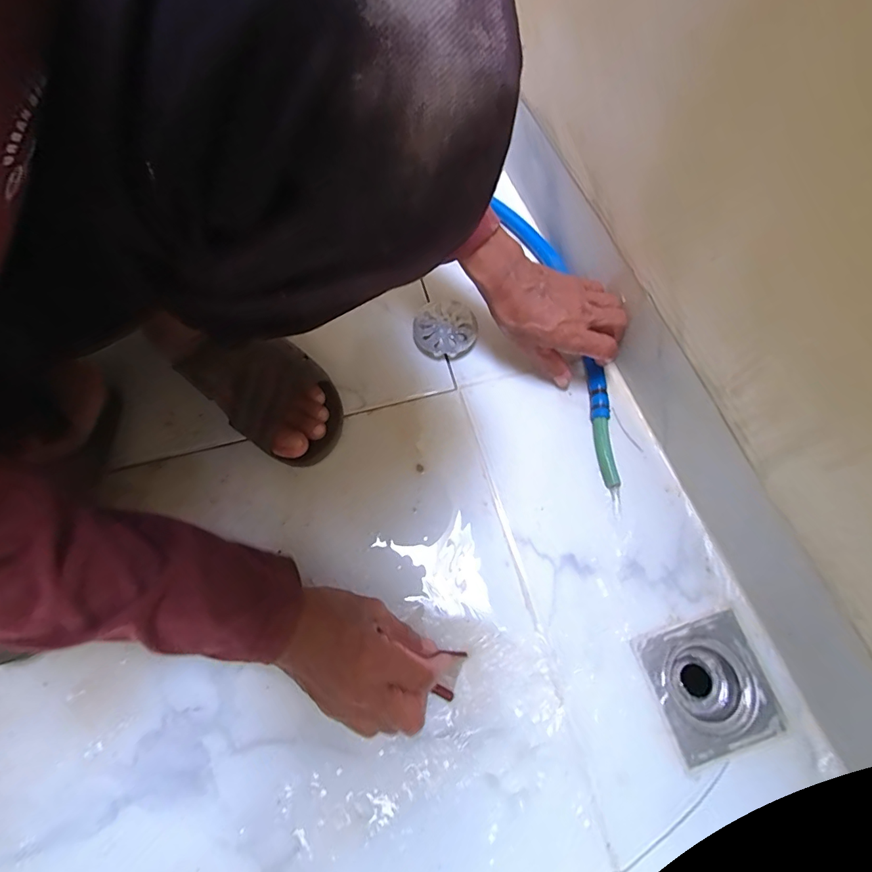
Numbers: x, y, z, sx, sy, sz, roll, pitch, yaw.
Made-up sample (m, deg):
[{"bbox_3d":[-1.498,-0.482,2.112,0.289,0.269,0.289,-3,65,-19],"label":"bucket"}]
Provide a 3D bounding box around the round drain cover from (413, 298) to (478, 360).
[{"bbox_3d":[0.011,-0.124,0.517,0.071,0.015,0.075,0,68,-1],"label":"round drain cover"}]

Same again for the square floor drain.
[{"bbox_3d":[0.235,0.220,0.399,0.097,0.033,0.098,-14,68,-6],"label":"square floor drain"}]

